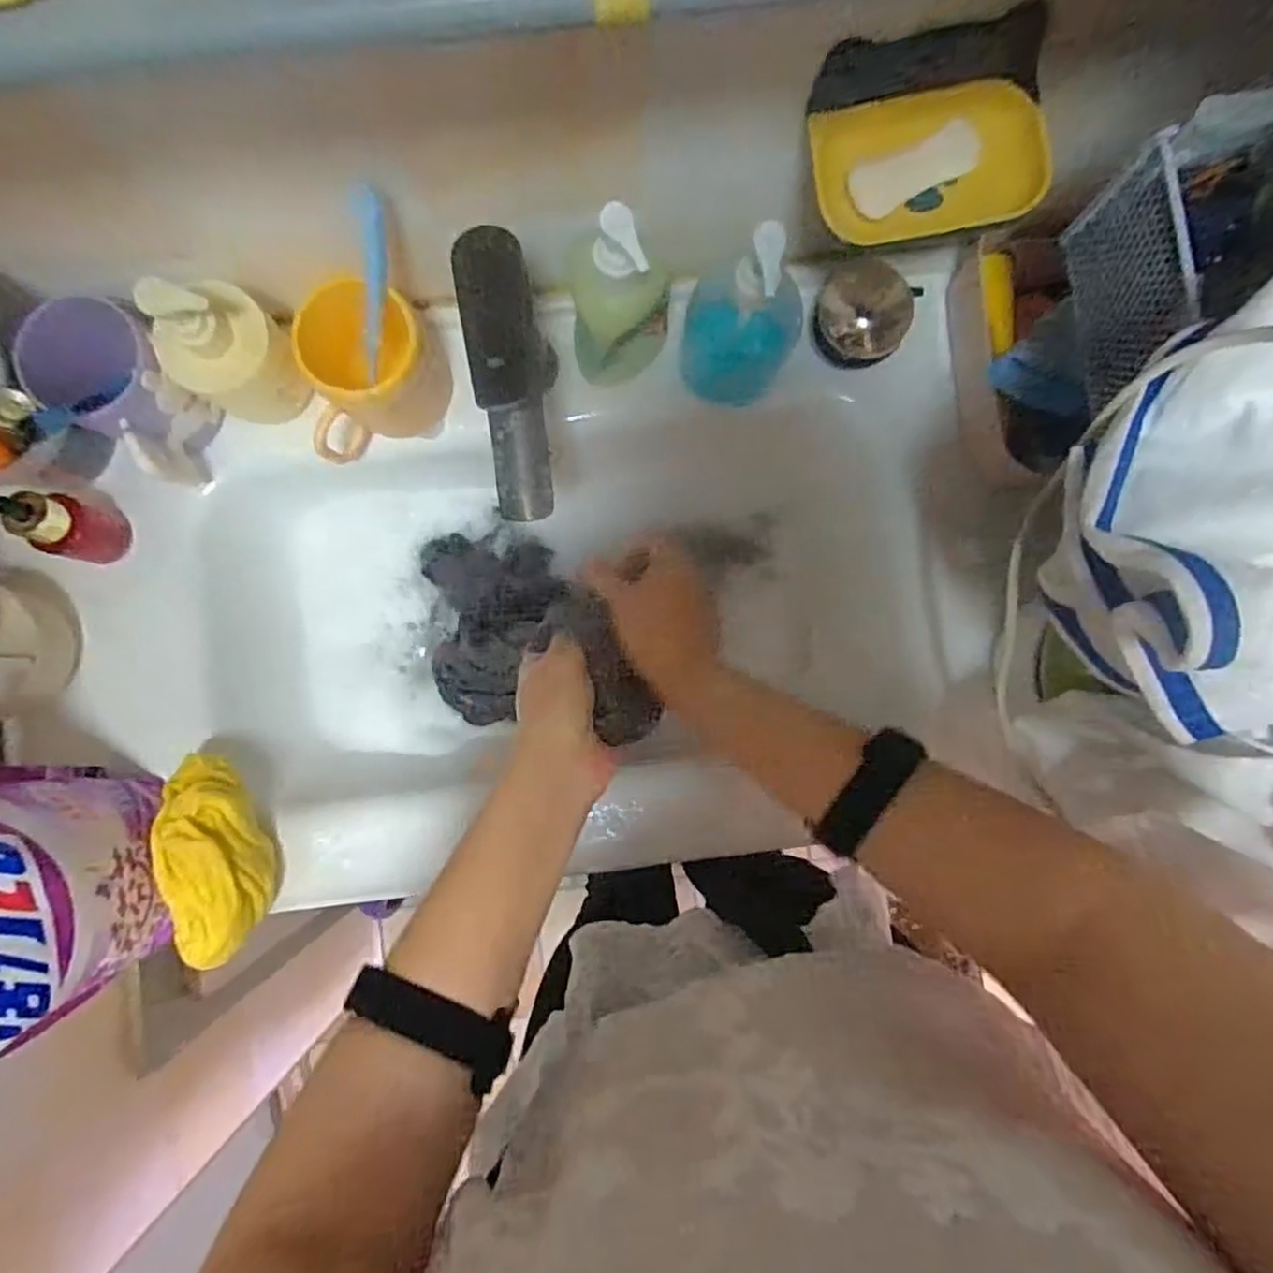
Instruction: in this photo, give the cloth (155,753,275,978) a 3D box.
[{"bbox_3d":[-0.315,0.165,0.528,0.063,0.069,0.150,-15,87,-1],"label":"cloth"}]

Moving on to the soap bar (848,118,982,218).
[{"bbox_3d":[0.169,-0.283,0.424,0.077,0.015,0.029,-24,87,-1],"label":"soap bar"}]

